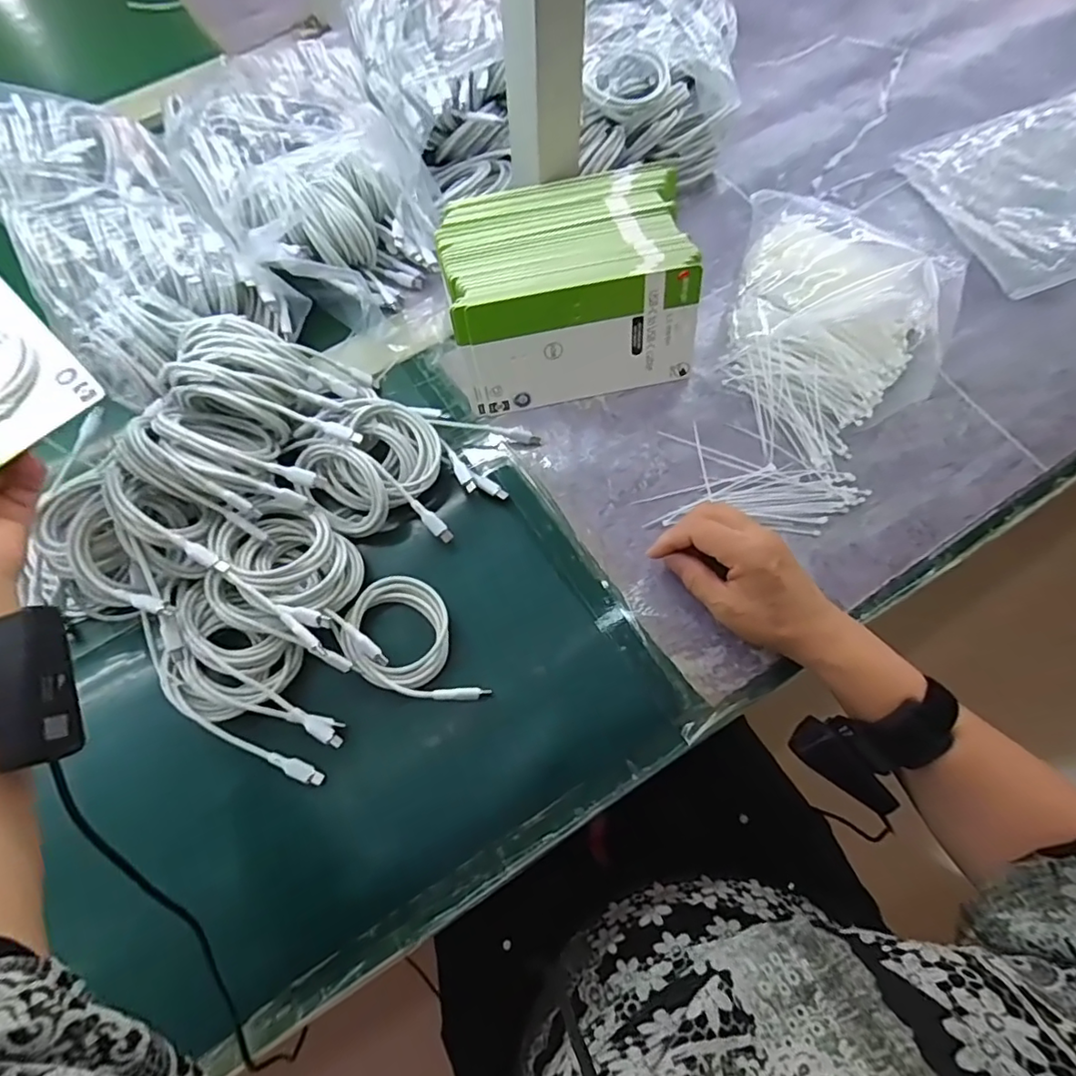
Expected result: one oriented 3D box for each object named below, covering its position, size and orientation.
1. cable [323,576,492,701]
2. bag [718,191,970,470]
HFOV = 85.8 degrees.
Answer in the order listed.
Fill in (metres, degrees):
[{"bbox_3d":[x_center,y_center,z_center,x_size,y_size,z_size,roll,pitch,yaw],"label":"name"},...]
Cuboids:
[{"bbox_3d":[-0.097,0.081,0.424,0.080,0.036,0.112,-26,71,-6],"label":"cable"},{"bbox_3d":[0.264,-0.192,0.495,0.187,0.051,0.281,16,72,8],"label":"bag"}]

